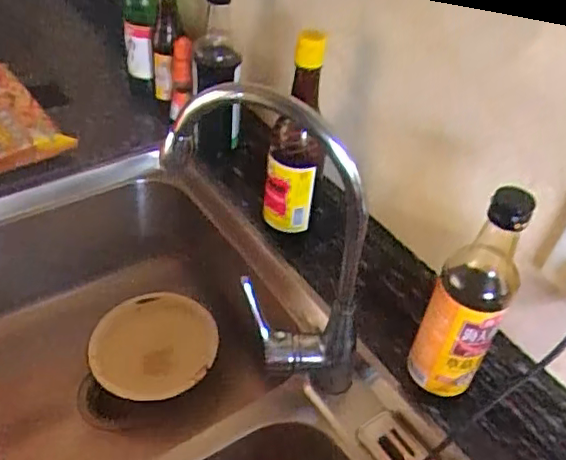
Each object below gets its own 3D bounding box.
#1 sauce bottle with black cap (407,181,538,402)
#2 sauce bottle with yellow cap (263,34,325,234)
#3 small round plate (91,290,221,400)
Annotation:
[{"bbox_3d":[0.167,0.062,0.514,0.074,0.211,0.054,26,46,18],"label":"sauce bottle with black cap"},{"bbox_3d":[0.015,-0.101,0.662,0.064,0.232,0.058,8,43,1],"label":"sauce bottle with yellow cap"},{"bbox_3d":[-0.175,0.157,0.826,0.163,0.030,0.155,0,64,1],"label":"small round plate"}]

